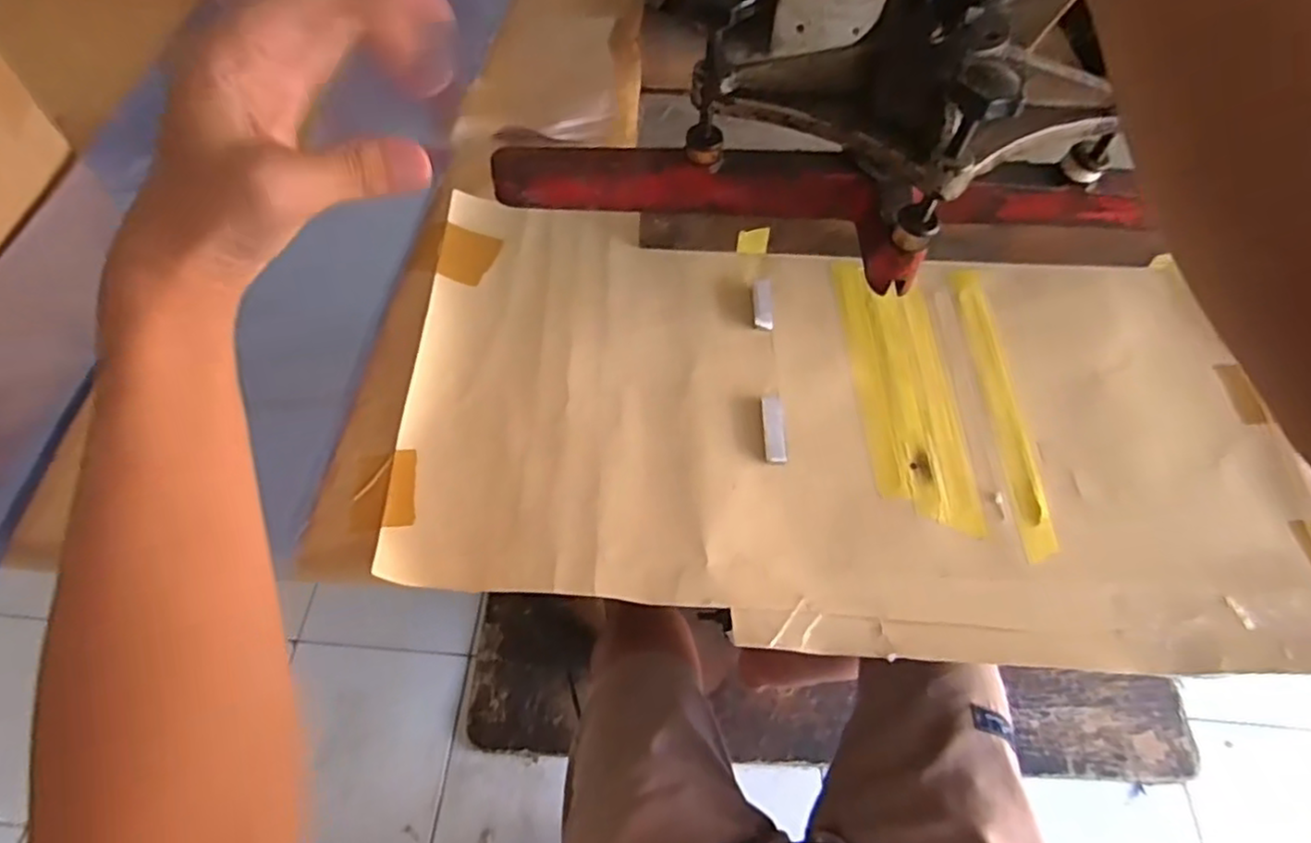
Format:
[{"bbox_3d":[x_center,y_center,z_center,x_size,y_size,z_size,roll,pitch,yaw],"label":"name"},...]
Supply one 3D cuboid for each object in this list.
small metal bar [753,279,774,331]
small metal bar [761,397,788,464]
[{"bbox_3d":[0.071,-0.078,0.466,0.013,0.005,0.043,3,58,-2],"label":"small metal bar"},{"bbox_3d":[0.069,0.005,0.414,0.012,0.009,0.045,2,58,-2],"label":"small metal bar"}]

